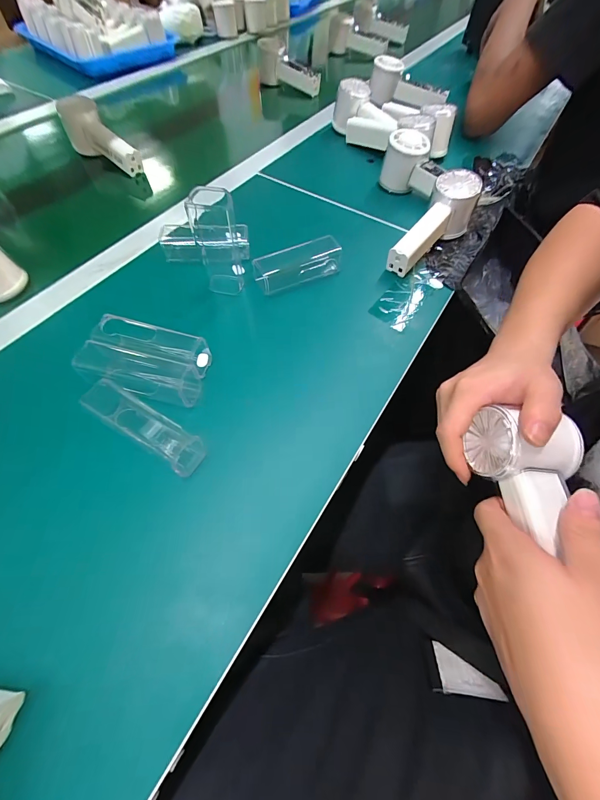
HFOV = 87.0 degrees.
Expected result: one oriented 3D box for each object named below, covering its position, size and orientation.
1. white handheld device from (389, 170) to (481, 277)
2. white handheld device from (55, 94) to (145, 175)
[{"bbox_3d":[0.165,-0.214,0.390,0.055,0.055,0.157,38,80,18],"label":"white handheld device"},{"bbox_3d":[-0.310,-0.404,0.486,0.145,0.064,0.051,41,67,20],"label":"white handheld device"}]

